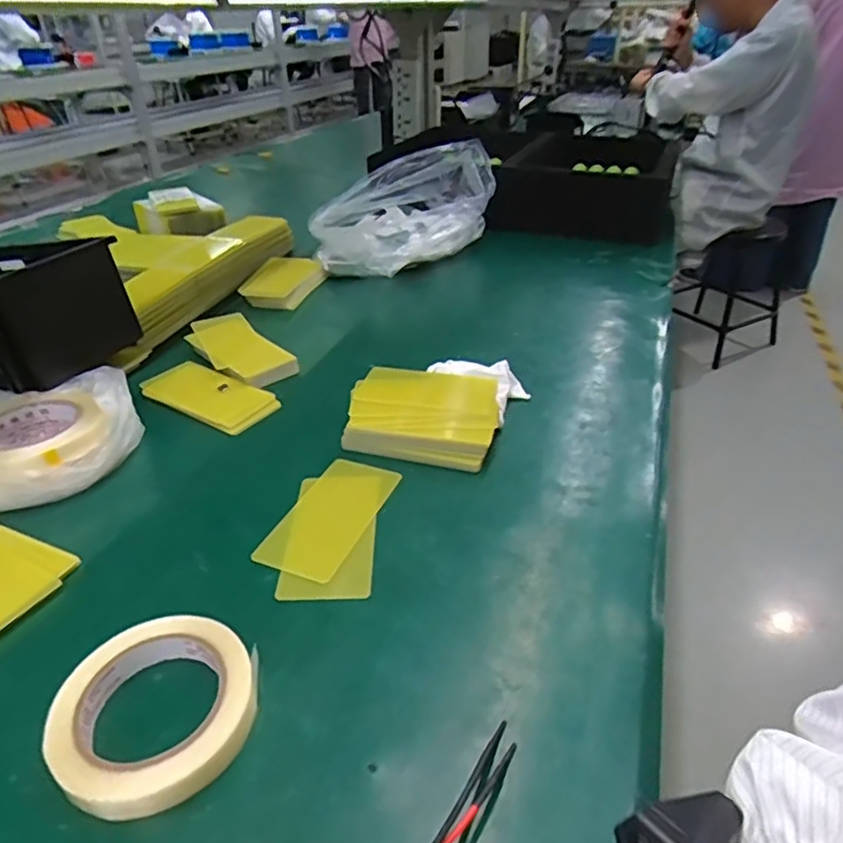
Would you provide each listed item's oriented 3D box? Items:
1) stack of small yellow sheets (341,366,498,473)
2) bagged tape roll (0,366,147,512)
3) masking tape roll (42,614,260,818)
[{"bbox_3d":[0.003,-0.008,0.612,0.144,0.032,0.116,8,35,14],"label":"stack of small yellow sheets"},{"bbox_3d":[-0.354,0.012,0.560,0.155,0.068,0.143,-1,34,1],"label":"bagged tape roll"},{"bbox_3d":[-0.155,0.168,0.359,0.108,0.026,0.109,-1,34,1],"label":"masking tape roll"}]

